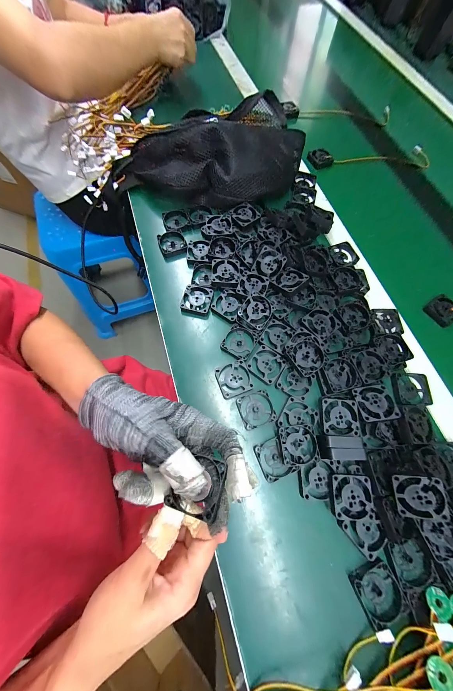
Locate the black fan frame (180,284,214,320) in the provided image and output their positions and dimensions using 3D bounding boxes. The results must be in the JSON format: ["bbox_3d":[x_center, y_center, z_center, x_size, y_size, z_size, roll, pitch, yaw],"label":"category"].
[{"bbox_3d":[-0.042,-0.063,0.330,0.042,0.015,0.043,7,69,-1],"label":"black fan frame"}]

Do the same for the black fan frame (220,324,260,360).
[{"bbox_3d":[0.018,-0.005,0.306,0.040,0.007,0.041,31,71,8],"label":"black fan frame"}]

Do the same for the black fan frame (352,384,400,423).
[{"bbox_3d":[0.173,0.066,0.266,0.042,0.011,0.040,-5,67,-6],"label":"black fan frame"}]

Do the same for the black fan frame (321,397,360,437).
[{"bbox_3d":[0.131,0.084,0.268,0.039,0.014,0.040,2,69,-2],"label":"black fan frame"}]

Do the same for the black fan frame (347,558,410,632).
[{"bbox_3d":[0.146,0.239,0.223,0.041,0.013,0.042,-25,73,-12],"label":"black fan frame"}]

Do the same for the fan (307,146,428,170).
[{"bbox_3d":[0.286,-0.382,0.473,0.245,0.033,0.049,-3,70,-4],"label":"fan"}]

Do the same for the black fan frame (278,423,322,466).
[{"bbox_3d":[0.081,0.111,0.257,0.038,0.012,0.041,-4,70,-5],"label":"black fan frame"}]

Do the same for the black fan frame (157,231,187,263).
[{"bbox_3d":[-0.085,-0.159,0.366,0.041,0.021,0.043,-20,72,-10],"label":"black fan frame"}]

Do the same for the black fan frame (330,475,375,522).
[{"bbox_3d":[0.130,0.158,0.241,0.042,0.012,0.040,4,69,-2],"label":"black fan frame"}]

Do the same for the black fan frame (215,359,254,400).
[{"bbox_3d":[0.010,0.042,0.289,0.041,0.007,0.041,-18,72,-10],"label":"black fan frame"}]

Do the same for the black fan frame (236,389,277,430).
[{"bbox_3d":[0.036,0.079,0.281,0.039,0.013,0.039,-18,72,-9],"label":"black fan frame"}]

